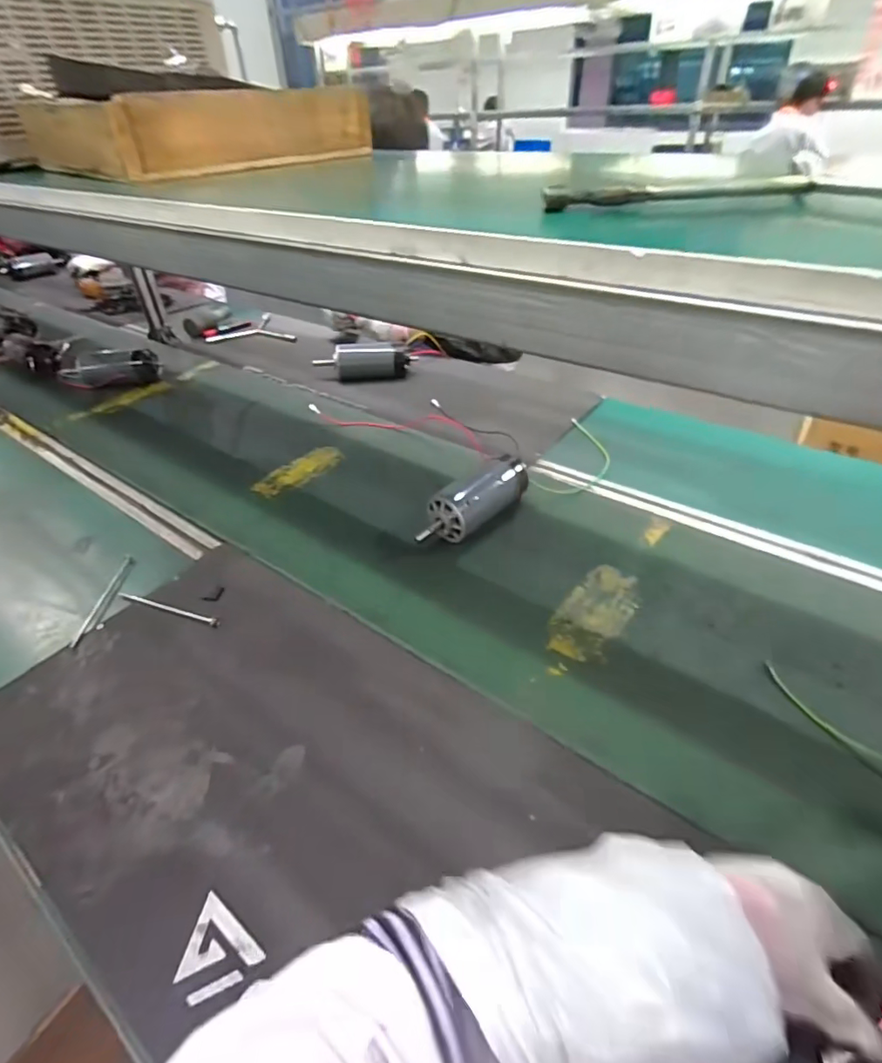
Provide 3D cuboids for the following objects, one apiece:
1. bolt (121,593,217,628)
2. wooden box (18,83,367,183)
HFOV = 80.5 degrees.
[{"bbox_3d":[-0.328,0.091,0.623,0.151,0.006,0.010,13,44,16],"label":"bolt"},{"bbox_3d":[-0.290,-0.477,0.616,0.301,0.064,0.299,31,51,32],"label":"wooden box"}]

